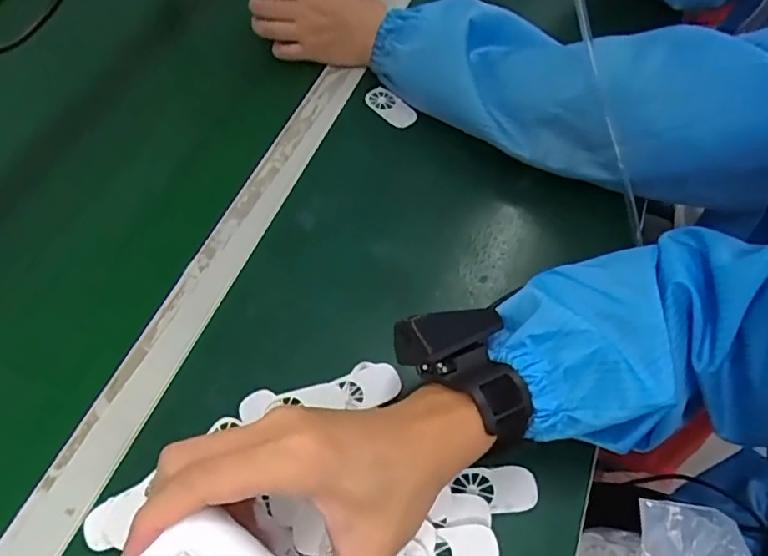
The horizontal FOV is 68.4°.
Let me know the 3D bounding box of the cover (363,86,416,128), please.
[{"bbox_3d":[0.006,-0.169,0.557,0.025,0.007,0.064,-38,66,-21],"label":"cover"}]

